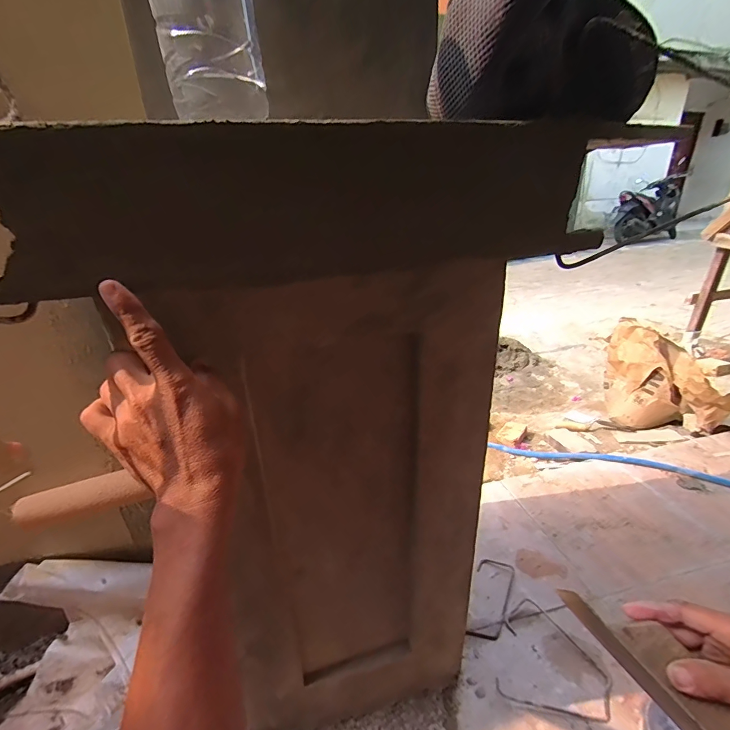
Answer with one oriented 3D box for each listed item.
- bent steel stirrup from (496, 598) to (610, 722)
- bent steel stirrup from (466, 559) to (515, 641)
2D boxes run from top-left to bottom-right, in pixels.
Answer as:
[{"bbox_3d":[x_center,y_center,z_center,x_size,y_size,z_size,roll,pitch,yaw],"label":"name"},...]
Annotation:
[{"bbox_3d":[0.349,0.547,0.700,0.177,0.013,0.193,10,30,24],"label":"bent steel stirrup"},{"bbox_3d":[0.267,0.497,0.812,0.075,0.009,0.191,12,27,28],"label":"bent steel stirrup"}]

